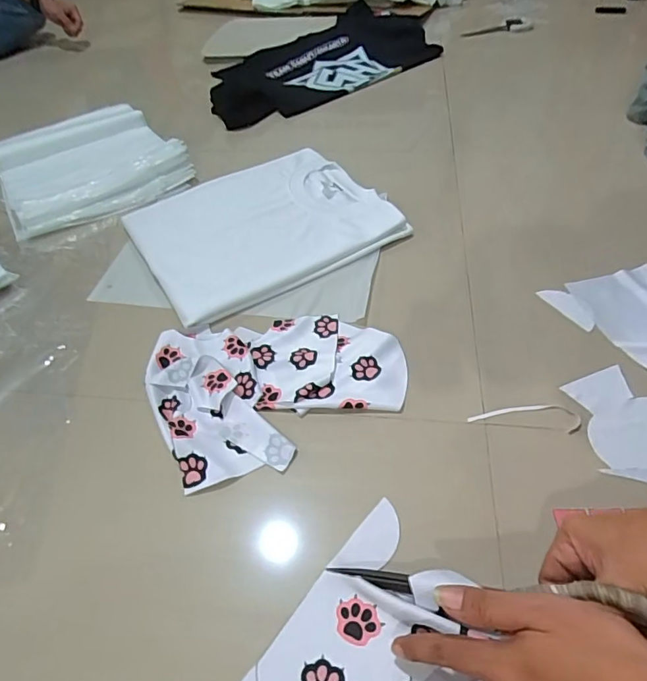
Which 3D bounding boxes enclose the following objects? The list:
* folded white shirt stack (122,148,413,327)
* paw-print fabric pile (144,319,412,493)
[{"bbox_3d":[-0.096,-0.182,0.760,0.367,0.046,0.285,-25,50,-18],"label":"folded white shirt stack"},{"bbox_3d":[-0.050,0.049,0.564,0.288,0.025,0.204,-11,47,-7],"label":"paw-print fabric pile"}]

